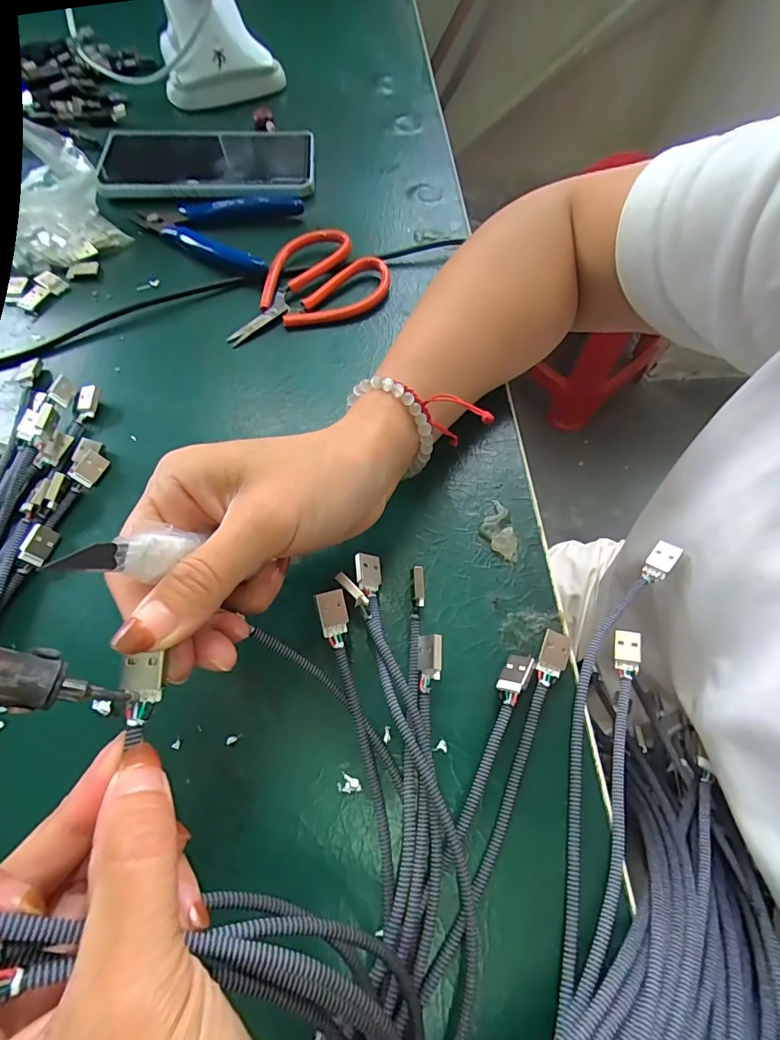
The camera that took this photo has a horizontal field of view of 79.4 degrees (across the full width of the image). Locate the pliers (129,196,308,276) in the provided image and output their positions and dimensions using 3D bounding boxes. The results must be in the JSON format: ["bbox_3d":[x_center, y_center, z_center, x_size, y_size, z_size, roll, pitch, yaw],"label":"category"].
[{"bbox_3d":[-0.133,-0.218,0.346,0.115,0.010,0.083,14,63,5],"label":"pliers"}]

